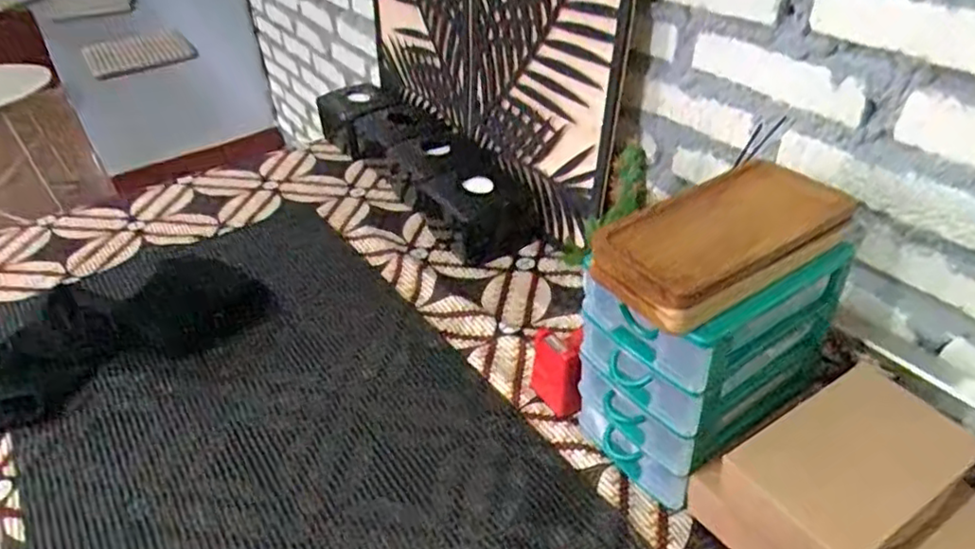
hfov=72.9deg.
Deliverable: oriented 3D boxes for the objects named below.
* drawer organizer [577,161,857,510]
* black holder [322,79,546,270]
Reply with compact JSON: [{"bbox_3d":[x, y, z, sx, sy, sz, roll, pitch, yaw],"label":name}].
[{"bbox_3d":[0.187,0.054,0.575,0.187,0.242,0.121,-23,41,-24],"label":"drawer organizer"},{"bbox_3d":[-0.096,-0.181,1.024,0.128,0.120,0.498,-26,42,-27],"label":"black holder"}]

